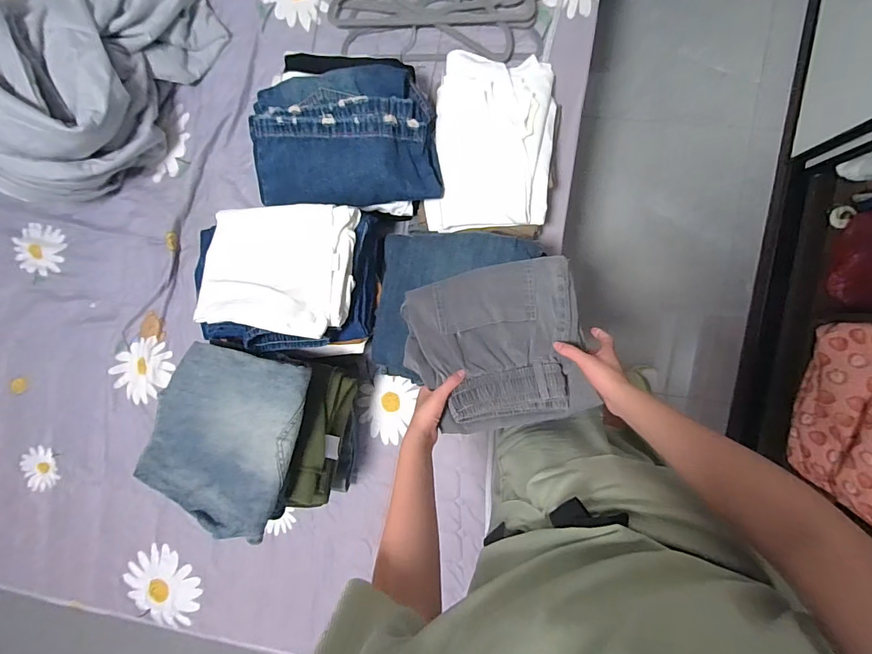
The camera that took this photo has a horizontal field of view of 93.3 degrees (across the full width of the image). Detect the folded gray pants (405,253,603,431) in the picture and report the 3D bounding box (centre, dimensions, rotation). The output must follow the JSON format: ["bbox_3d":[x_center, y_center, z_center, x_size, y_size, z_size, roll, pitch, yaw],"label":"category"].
[{"bbox_3d":[0.085,0.025,0.618,0.255,0.045,0.235,-13,68,9],"label":"folded gray pants"}]

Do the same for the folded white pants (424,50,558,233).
[{"bbox_3d":[0.105,-0.341,0.764,0.220,0.052,0.327,6,94,7],"label":"folded white pants"}]

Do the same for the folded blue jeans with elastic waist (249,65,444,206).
[{"bbox_3d":[-0.176,-0.341,0.756,0.351,0.079,0.219,0,93,8],"label":"folded blue jeans with elastic waist"}]

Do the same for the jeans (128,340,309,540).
[{"bbox_3d":[-0.344,0.173,0.658,0.253,0.032,0.268,11,85,17],"label":"jeans"}]

